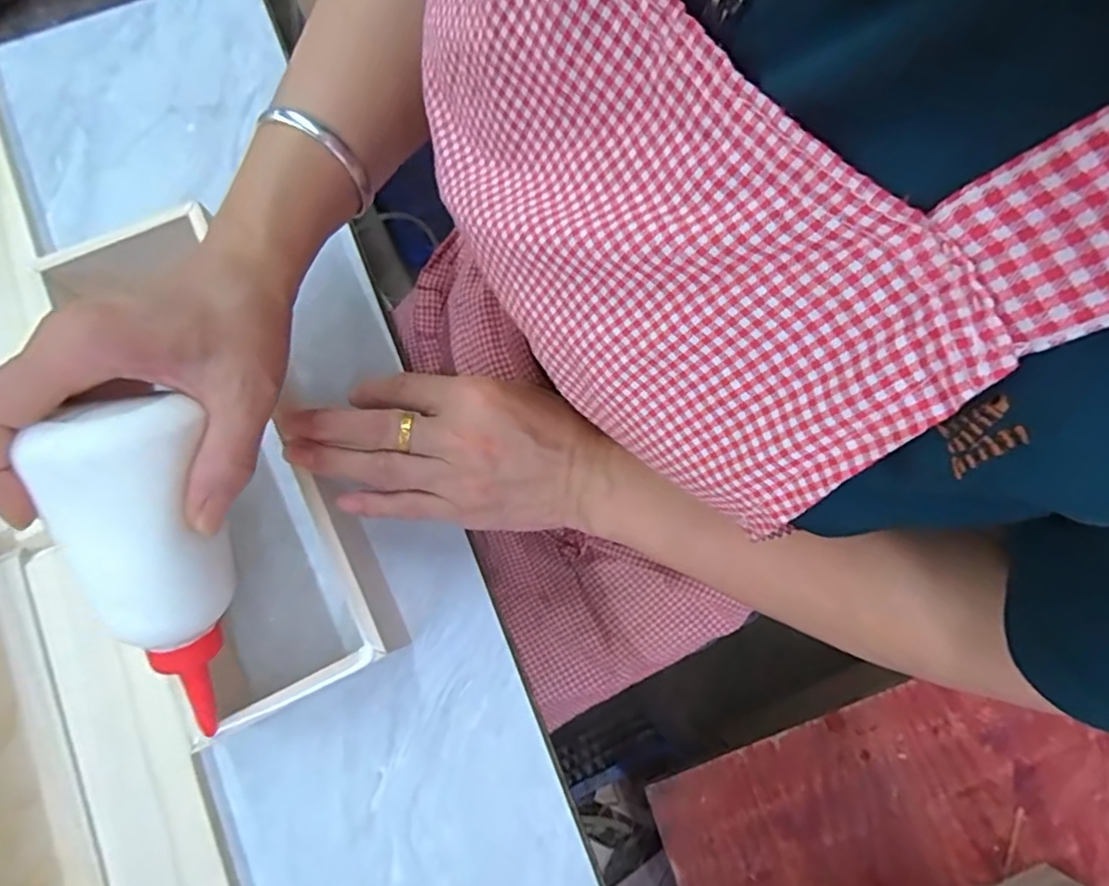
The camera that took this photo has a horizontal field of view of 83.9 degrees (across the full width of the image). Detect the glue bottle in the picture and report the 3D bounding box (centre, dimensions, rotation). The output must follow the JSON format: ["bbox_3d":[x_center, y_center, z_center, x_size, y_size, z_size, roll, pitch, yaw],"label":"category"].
[{"bbox_3d":[-0.161,0.056,0.249,0.045,0.040,0.142,-4,115,-3],"label":"glue bottle"}]

